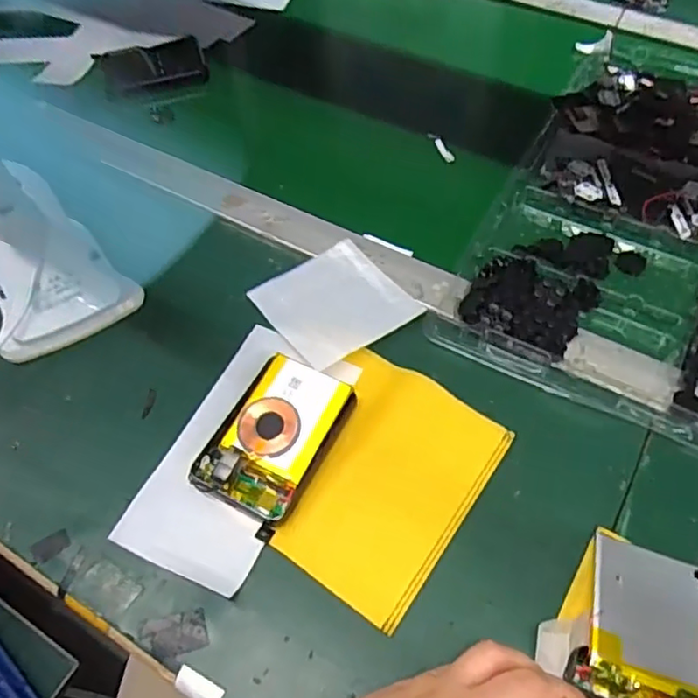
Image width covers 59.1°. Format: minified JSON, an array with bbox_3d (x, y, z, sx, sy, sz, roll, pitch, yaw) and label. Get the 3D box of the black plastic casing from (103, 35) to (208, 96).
[{"bbox_3d":[-0.211,-0.305,0.670,0.106,0.014,0.074,-17,58,-9],"label":"black plastic casing"}]

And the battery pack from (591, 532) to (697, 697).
[{"bbox_3d":[0.164,0.144,0.335,0.059,0.008,0.076,21,48,6],"label":"battery pack"}]

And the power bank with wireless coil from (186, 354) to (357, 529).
[{"bbox_3d":[-0.049,0.056,0.410,0.070,0.021,0.104,23,61,16],"label":"power bank with wireless coil"}]

